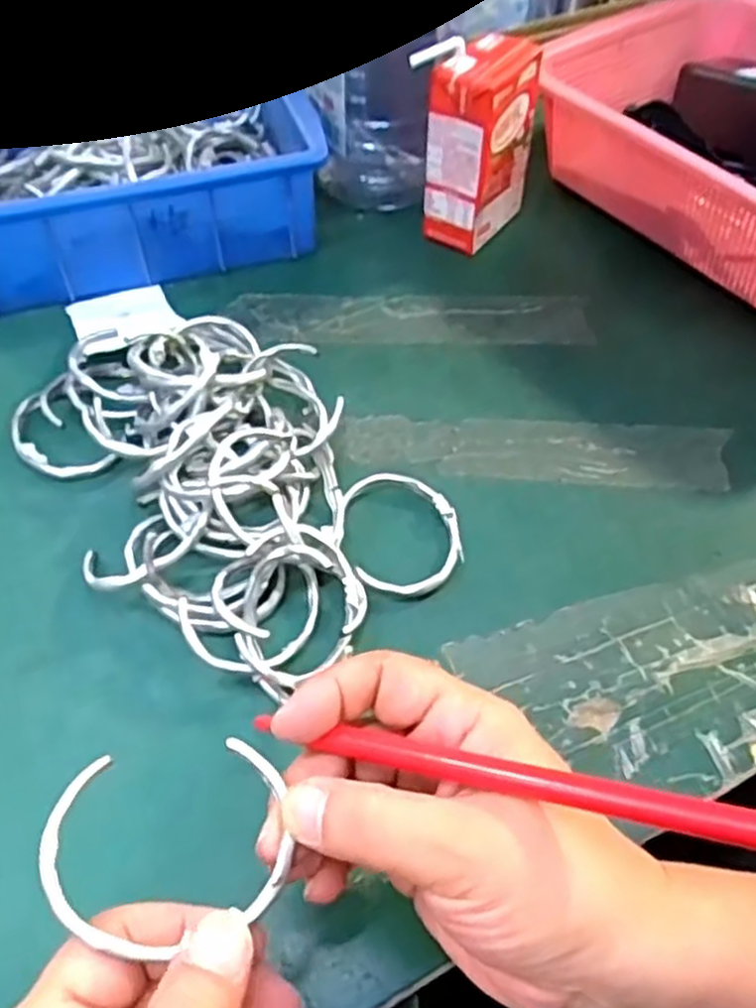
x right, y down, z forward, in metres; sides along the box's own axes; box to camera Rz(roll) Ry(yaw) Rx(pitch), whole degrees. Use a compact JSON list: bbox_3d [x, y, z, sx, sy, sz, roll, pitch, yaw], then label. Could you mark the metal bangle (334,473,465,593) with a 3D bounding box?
[{"bbox_3d":[0.009,0.013,0.369,0.064,0.007,0.058,40,60,18],"label":"metal bangle"}]

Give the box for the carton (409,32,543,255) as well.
[{"bbox_3d":[0.062,-0.225,0.485,0.047,0.113,0.070,34,59,21],"label":"carton"}]

